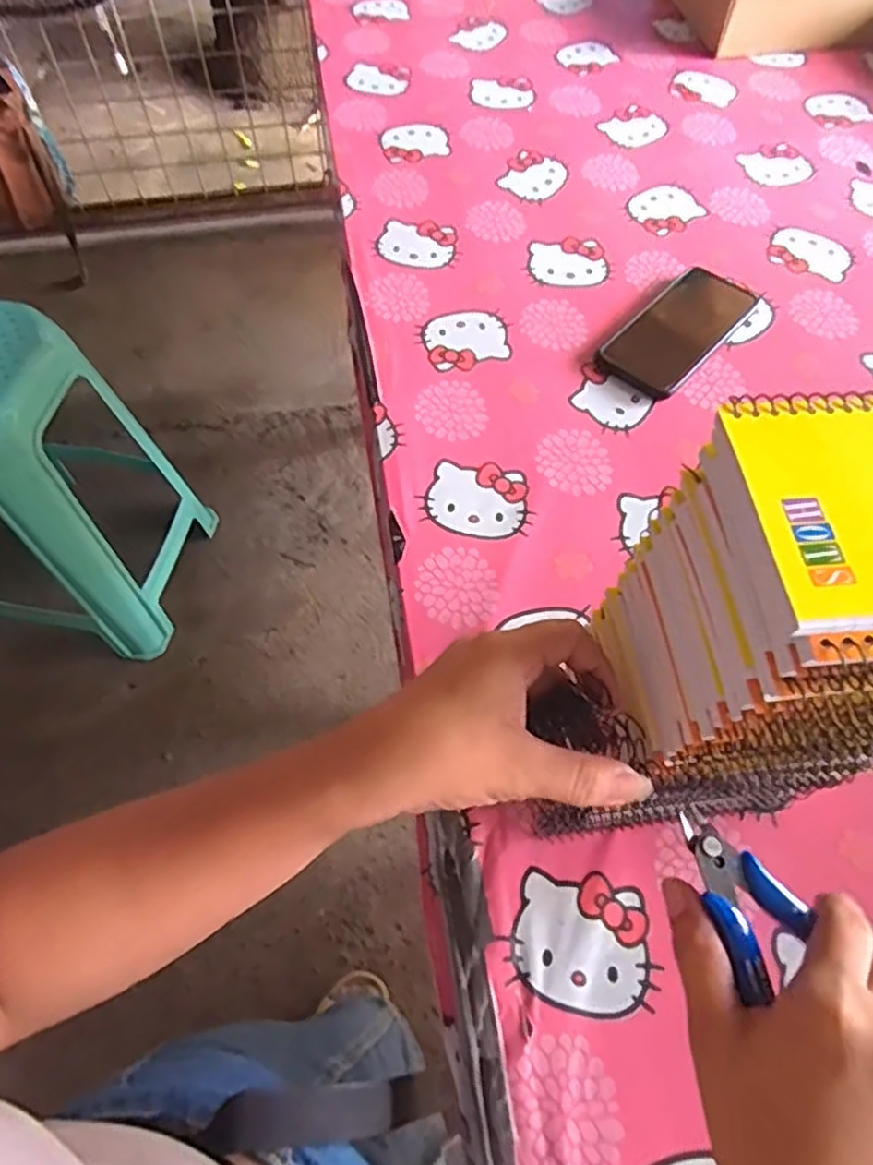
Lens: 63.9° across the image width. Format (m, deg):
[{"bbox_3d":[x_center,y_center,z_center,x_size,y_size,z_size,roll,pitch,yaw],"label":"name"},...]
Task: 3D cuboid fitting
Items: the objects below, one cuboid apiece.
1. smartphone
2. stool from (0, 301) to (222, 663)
[{"bbox_3d":[0.228,-0.239,0.656,0.078,0.006,0.179,38,67,18],"label":"smartphone"},{"bbox_3d":[-0.731,-0.181,1.231,0.466,0.599,0.360,11,62,6],"label":"stool"}]

